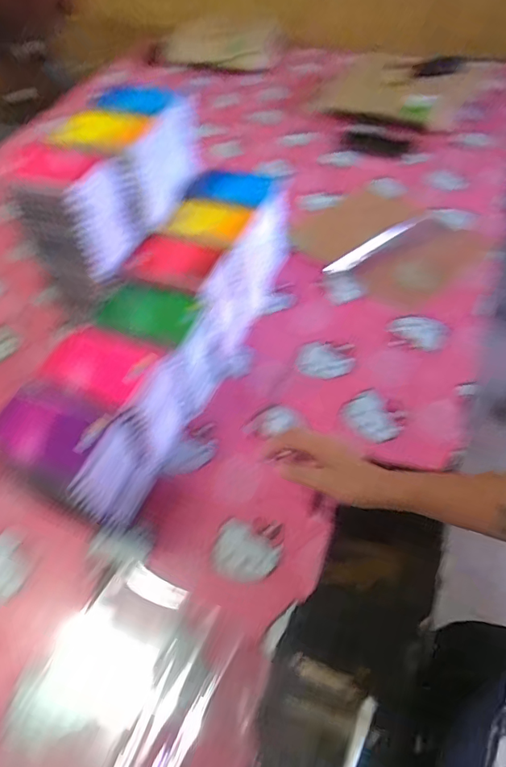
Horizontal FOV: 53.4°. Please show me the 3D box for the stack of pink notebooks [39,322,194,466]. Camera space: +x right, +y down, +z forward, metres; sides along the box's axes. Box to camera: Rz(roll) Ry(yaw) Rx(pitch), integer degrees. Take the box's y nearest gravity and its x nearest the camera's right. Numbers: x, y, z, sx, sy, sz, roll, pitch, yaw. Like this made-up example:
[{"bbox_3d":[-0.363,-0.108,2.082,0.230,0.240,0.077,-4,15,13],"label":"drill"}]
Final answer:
[{"bbox_3d":[-0.170,0.021,0.652,0.136,0.159,0.105,22,56,20],"label":"stack of pink notebooks"}]

